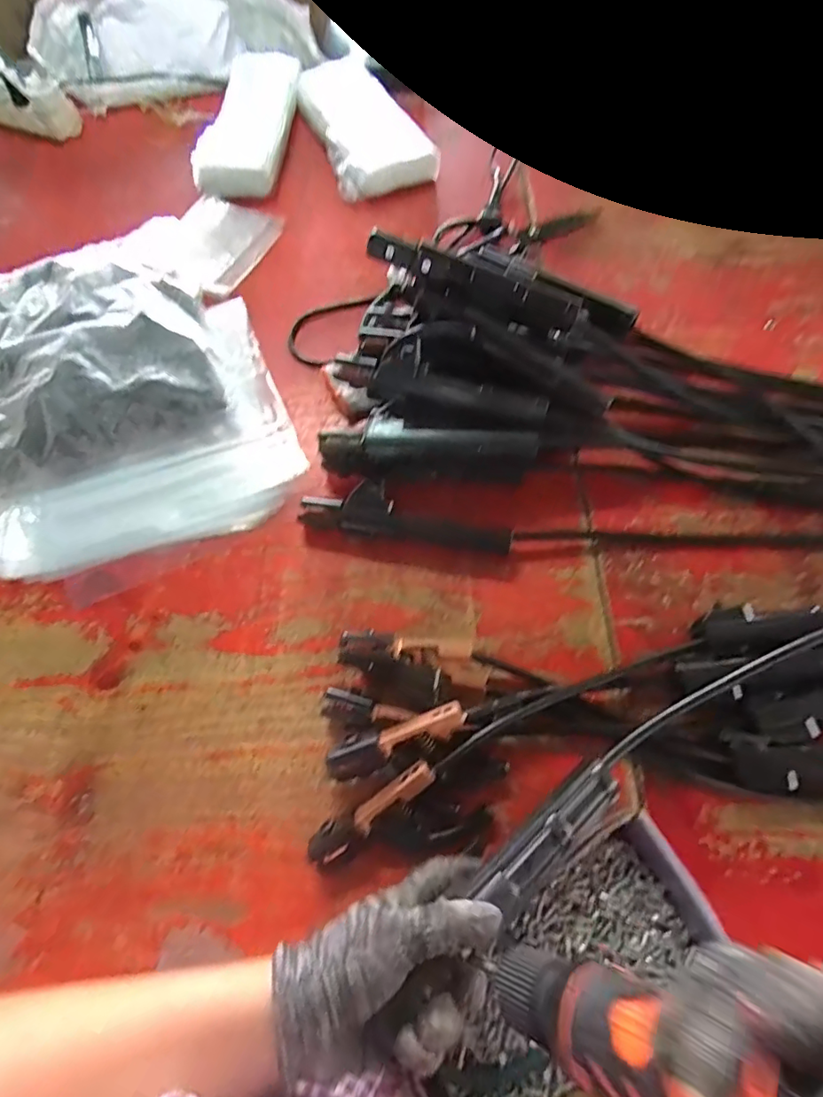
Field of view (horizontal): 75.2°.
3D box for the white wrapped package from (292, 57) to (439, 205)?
[{"bbox_3d":[-0.077,-0.636,0.797,0.142,0.035,0.307,-19,64,-6],"label":"white wrapped package"}]

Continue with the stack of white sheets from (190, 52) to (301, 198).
[{"bbox_3d":[-0.234,-0.636,0.795,0.113,0.043,0.316,3,64,5],"label":"stack of white sheets"}]

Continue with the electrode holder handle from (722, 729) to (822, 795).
[{"bbox_3d":[0.309,0.161,0.386,0.152,0.030,0.037,5,64,7],"label":"electrode holder handle"}]

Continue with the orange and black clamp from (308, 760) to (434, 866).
[{"bbox_3d":[-0.028,0.193,0.388,0.102,0.040,0.027,-31,66,-11],"label":"orange and black clamp"}]

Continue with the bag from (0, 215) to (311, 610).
[{"bbox_3d":[-0.352,-0.193,0.581,0.358,0.064,0.489,-22,64,-7],"label":"bag"}]

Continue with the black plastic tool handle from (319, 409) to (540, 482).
[{"bbox_3d":[0.014,-0.089,0.510,0.200,0.060,0.049,5,64,6],"label":"black plastic tool handle"}]

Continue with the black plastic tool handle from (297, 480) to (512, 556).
[{"bbox_3d":[-0.005,-0.030,0.502,0.194,0.026,0.045,8,64,8],"label":"black plastic tool handle"}]

